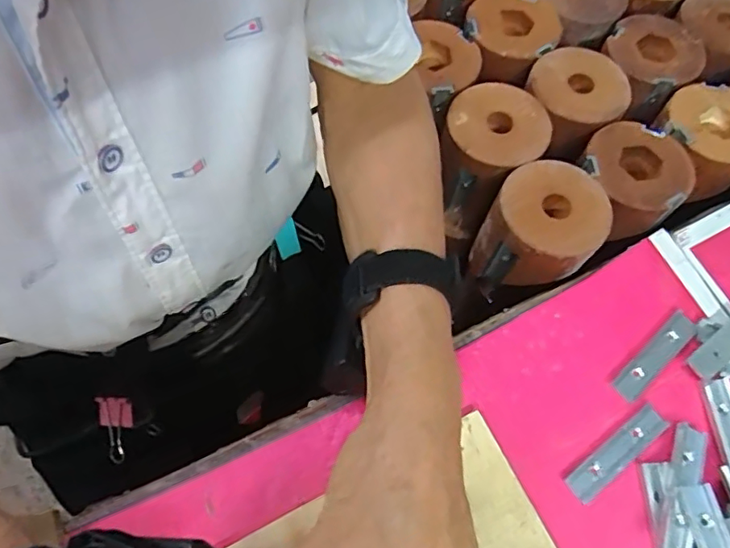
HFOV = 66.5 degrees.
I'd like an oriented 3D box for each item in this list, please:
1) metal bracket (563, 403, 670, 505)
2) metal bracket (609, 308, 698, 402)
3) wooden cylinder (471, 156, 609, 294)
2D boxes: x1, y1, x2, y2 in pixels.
[{"bbox_3d":[0.160,0.113,0.355,0.078,0.004,0.019,-34,72,-16],"label":"metal bracket"},{"bbox_3d":[0.198,0.055,0.378,0.077,0.004,0.019,-40,73,-17],"label":"metal bracket"},{"bbox_3d":[0.130,-0.032,0.418,0.076,0.074,0.083,1,66,-2],"label":"wooden cylinder"}]

